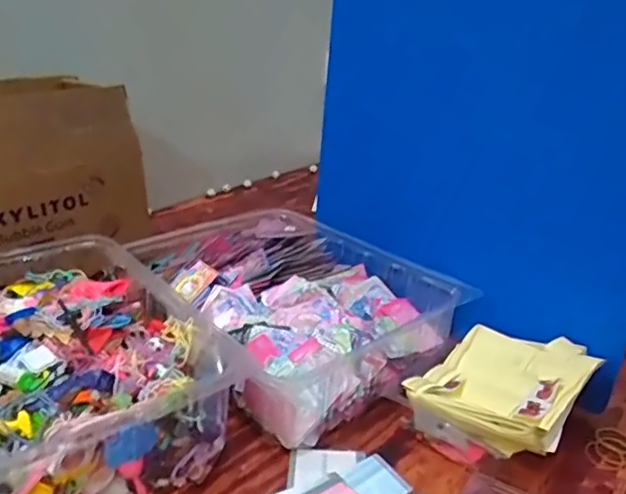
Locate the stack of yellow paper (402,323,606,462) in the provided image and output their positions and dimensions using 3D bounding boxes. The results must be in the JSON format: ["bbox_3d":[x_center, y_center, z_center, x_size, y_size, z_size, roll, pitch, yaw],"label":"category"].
[{"bbox_3d":[0.229,0.156,0.669,0.198,0.042,0.173,-20,32,-38],"label":"stack of yellow paper"}]

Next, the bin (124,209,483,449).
[{"bbox_3d":[-0.042,0.086,0.859,0.325,0.132,0.439,-15,29,-32],"label":"bin"}]

